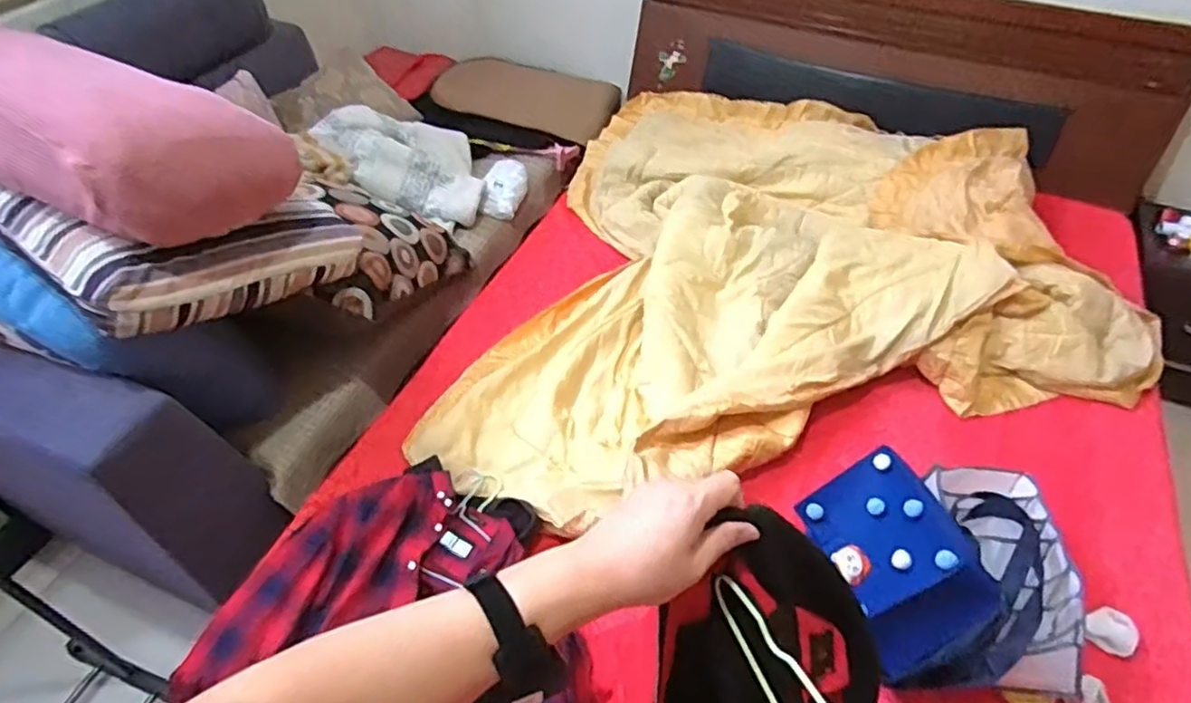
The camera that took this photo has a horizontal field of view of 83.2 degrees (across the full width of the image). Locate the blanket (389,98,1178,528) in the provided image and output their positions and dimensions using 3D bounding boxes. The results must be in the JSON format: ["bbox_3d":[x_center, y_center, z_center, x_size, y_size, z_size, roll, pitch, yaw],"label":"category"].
[{"bbox_3d":[0.536,-0.220,1.605,1.413,0.176,1.593,15,49,10],"label":"blanket"}]

